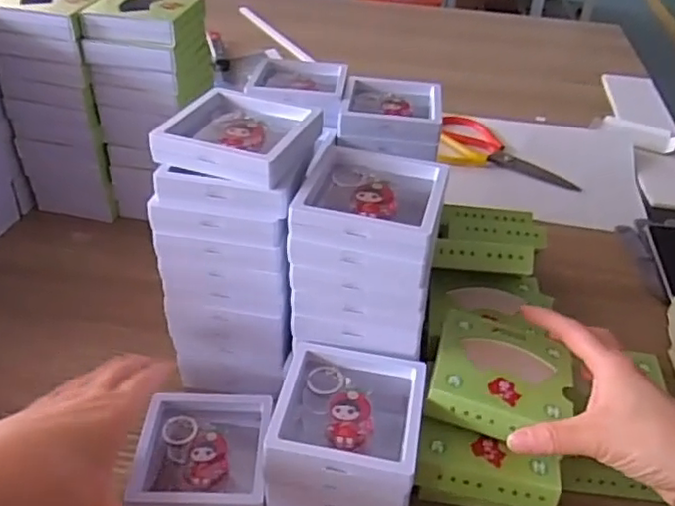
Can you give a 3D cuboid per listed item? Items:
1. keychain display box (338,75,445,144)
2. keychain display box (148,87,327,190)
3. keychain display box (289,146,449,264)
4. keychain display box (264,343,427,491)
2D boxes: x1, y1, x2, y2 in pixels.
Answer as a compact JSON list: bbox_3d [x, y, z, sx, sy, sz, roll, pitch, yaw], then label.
[{"bbox_3d":[0.051,-0.131,0.585,0.087,0.025,0.101,7,38,4],"label":"keychain display box"},{"bbox_3d":[-0.066,-0.084,0.441,0.090,0.019,0.097,15,39,14],"label":"keychain display box"},{"bbox_3d":[0.025,-0.037,0.422,0.088,0.021,0.093,12,38,11],"label":"keychain display box"},{"bbox_3d":[0.008,0.100,0.404,0.087,0.020,0.089,9,38,7],"label":"keychain display box"}]

